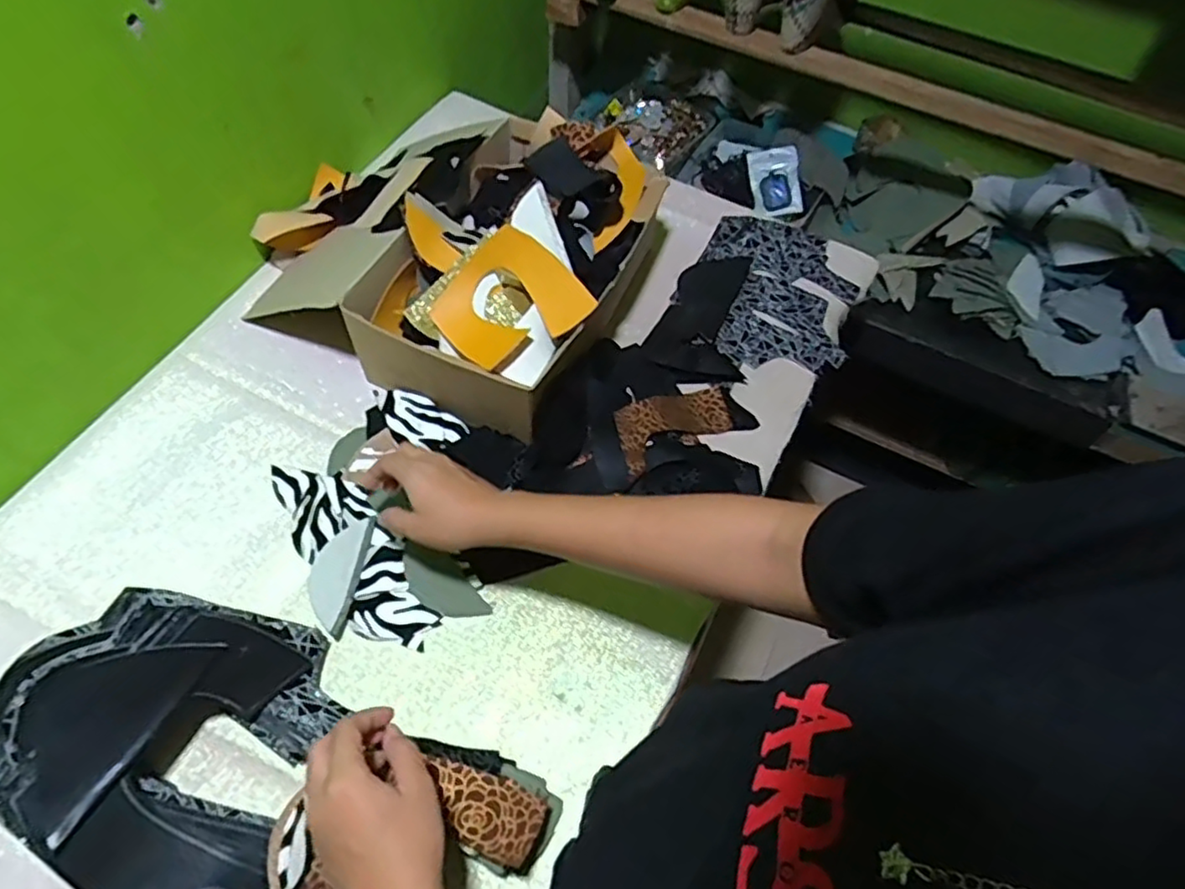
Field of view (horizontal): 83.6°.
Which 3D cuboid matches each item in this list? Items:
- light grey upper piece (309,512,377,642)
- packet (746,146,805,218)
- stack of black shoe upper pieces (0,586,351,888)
[{"bbox_3d":[-0.225,0.113,0.581,0.043,0.013,0.103,9,60,1],"label":"light grey upper piece"},{"bbox_3d":[0.265,-0.381,0.961,0.067,0.017,0.098,-7,96,16],"label":"packet"},{"bbox_3d":[-0.304,0.207,0.470,0.217,0.093,0.203,20,60,7],"label":"stack of black shoe upper pieces"}]

